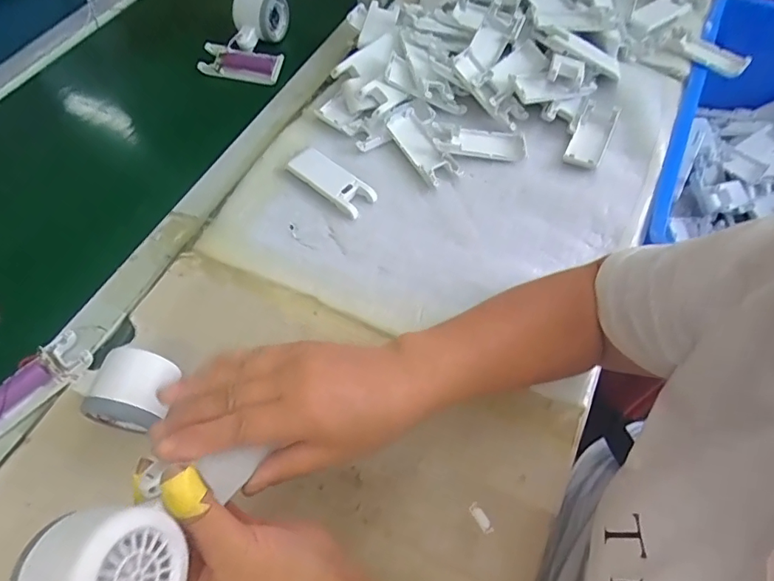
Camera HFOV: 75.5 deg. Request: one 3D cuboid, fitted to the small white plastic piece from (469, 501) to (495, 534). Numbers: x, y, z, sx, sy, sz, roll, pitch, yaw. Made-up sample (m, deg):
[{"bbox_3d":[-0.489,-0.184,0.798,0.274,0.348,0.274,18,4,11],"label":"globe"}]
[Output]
[{"bbox_3d":[0.071,0.172,0.378,0.008,0.004,0.024,-28,63,-17],"label":"small white plastic piece"}]

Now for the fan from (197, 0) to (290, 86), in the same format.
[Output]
[{"bbox_3d":[-0.182,-0.329,0.635,0.100,0.052,0.114,5,59,2],"label":"fan"}]

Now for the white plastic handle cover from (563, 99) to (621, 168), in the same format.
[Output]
[{"bbox_3d":[0.232,-0.177,0.565,0.038,0.009,0.100,23,61,13],"label":"white plastic handle cover"}]

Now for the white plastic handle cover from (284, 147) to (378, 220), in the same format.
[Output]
[{"bbox_3d":[-0.057,-0.118,0.525,0.091,0.019,0.039,35,64,19],"label":"white plastic handle cover"}]

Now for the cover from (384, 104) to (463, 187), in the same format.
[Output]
[{"bbox_3d":[0.039,-0.162,0.555,0.041,0.015,0.106,-25,62,-15],"label":"cover"}]

